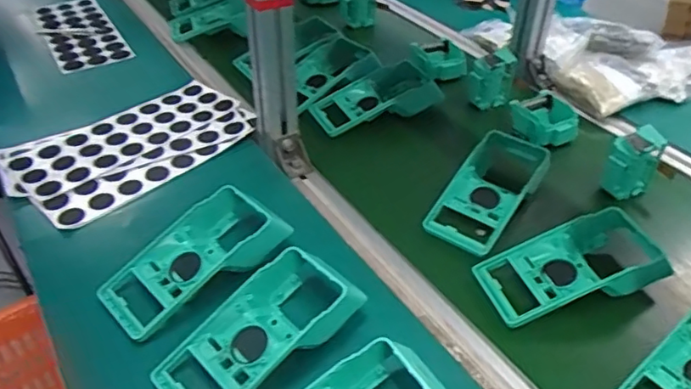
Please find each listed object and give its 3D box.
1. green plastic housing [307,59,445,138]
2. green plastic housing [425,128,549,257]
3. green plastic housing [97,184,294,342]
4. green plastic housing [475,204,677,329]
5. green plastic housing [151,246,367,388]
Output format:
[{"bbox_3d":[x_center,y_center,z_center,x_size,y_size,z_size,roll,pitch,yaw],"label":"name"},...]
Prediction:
[{"bbox_3d":[0.049,-0.139,0.862,0.190,0.054,0.099,-15,42,-20],"label":"green plastic housing"},{"bbox_3d":[0.172,-0.007,0.688,0.082,0.052,0.174,27,45,27],"label":"green plastic housing"},{"bbox_3d":[-0.158,0.063,0.598,0.180,0.058,0.086,-27,47,-31],"label":"green plastic housing"},{"bbox_3d":[0.230,0.074,0.590,0.186,0.053,0.097,-7,40,-11],"label":"green plastic housing"},{"bbox_3d":[-0.074,0.124,0.518,0.185,0.066,0.094,-28,48,-32],"label":"green plastic housing"}]

